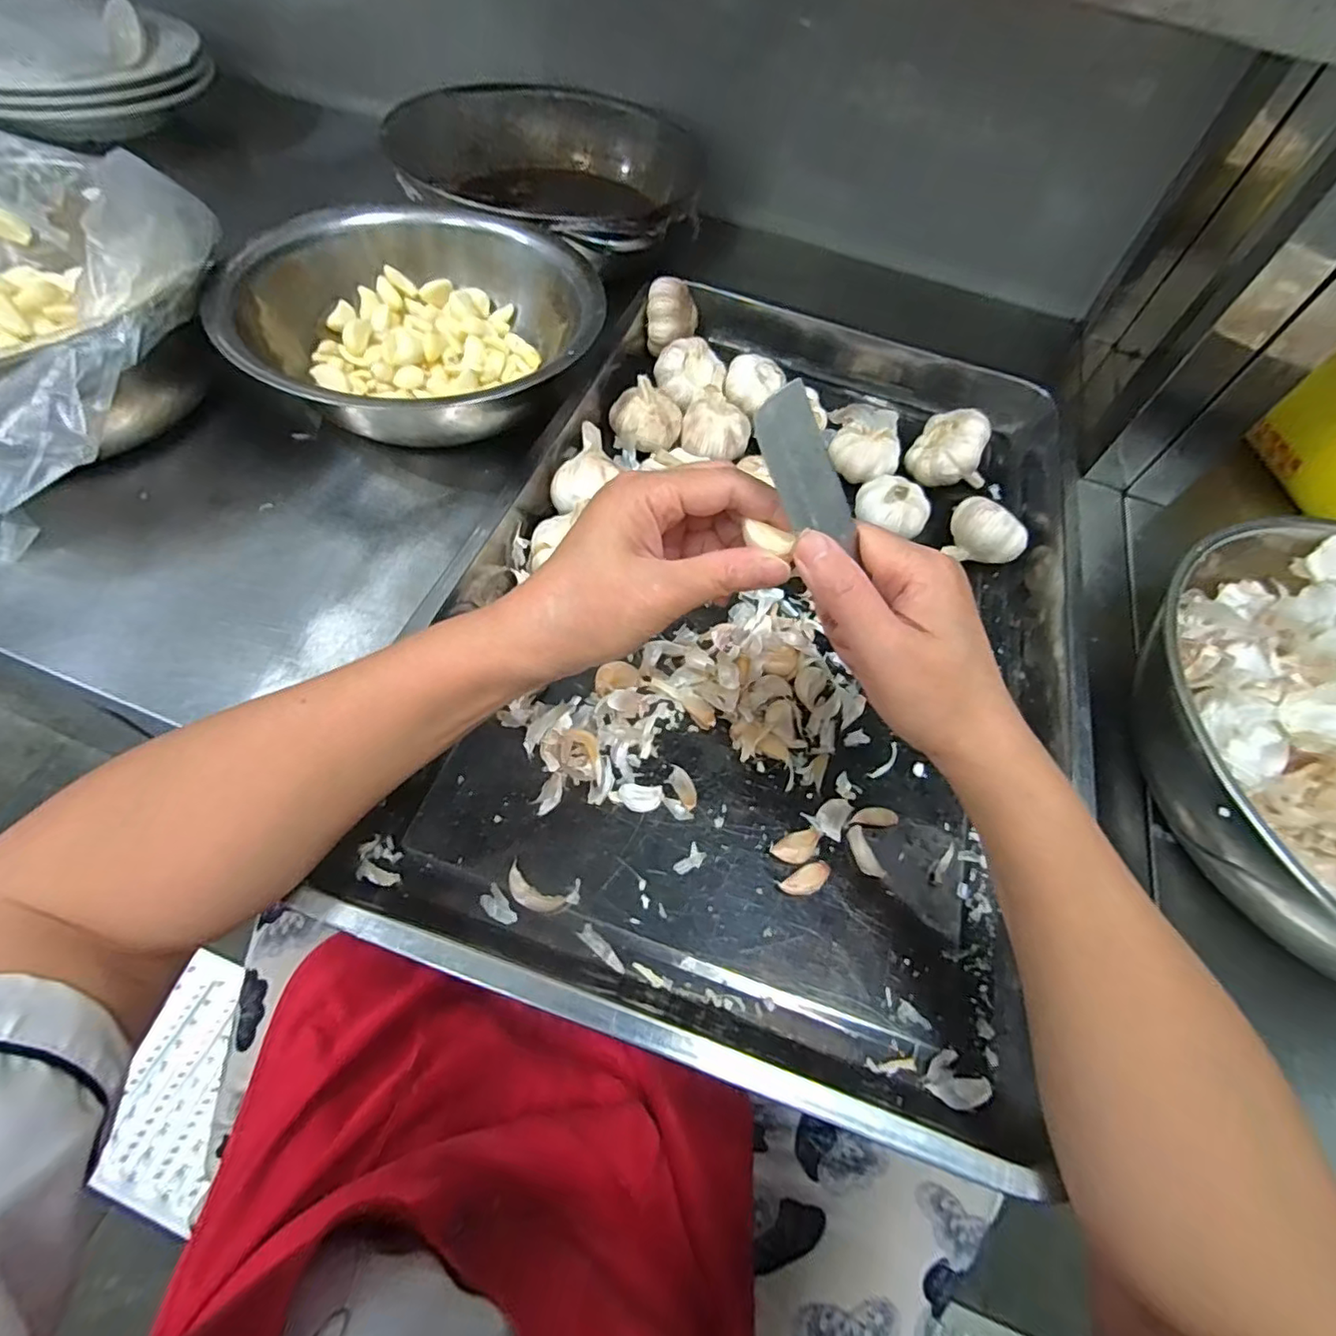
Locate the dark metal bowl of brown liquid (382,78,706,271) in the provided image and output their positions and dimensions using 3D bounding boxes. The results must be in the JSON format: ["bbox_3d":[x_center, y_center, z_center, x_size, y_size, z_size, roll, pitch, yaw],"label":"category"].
[{"bbox_3d":[-0.099,-0.519,0.629,0.315,0.078,0.270,34,61,14],"label":"dark metal bowl of brown liquid"}]

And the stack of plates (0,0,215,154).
[{"bbox_3d":[-0.717,-0.716,0.696,0.287,0.089,0.270,-38,69,-25],"label":"stack of plates"}]

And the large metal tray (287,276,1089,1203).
[{"bbox_3d":[0.088,-0.081,0.435,0.414,0.066,0.640,21,63,5],"label":"large metal tray"}]

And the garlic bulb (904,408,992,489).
[{"bbox_3d":[0.235,-0.177,0.486,0.065,0.050,0.052,34,61,14],"label":"garlic bulb"}]

